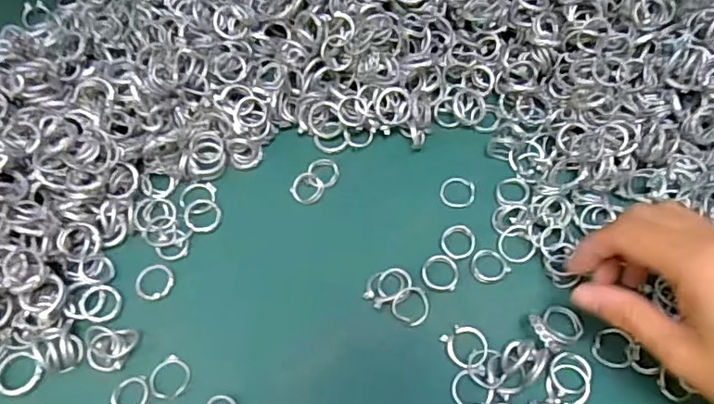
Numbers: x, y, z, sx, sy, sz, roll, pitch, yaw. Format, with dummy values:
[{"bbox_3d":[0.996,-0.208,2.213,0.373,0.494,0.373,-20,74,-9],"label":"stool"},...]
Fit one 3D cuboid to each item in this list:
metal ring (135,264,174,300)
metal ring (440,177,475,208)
[{"bbox_3d":[-0.121,0.047,0.343,0.022,0.004,0.022,-1,64,2],"label":"metal ring"},{"bbox_3d":[0.062,-0.007,0.356,0.020,0.004,0.021,-1,64,2],"label":"metal ring"}]

